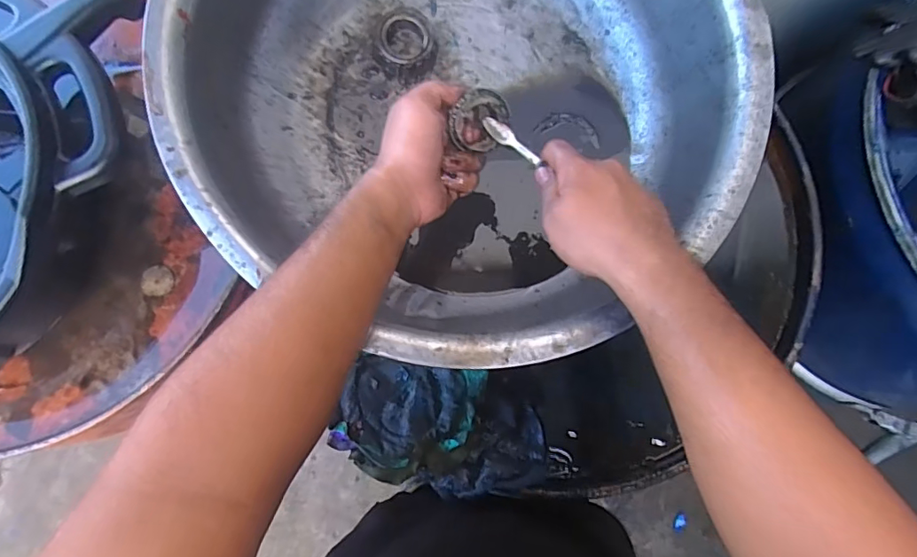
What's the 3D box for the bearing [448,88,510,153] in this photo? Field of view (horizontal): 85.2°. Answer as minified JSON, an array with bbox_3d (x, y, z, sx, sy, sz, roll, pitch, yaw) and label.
[{"bbox_3d":[0.019,-0.136,0.434,0.048,0.011,0.051,-12,125,-19],"label":"bearing"}]

